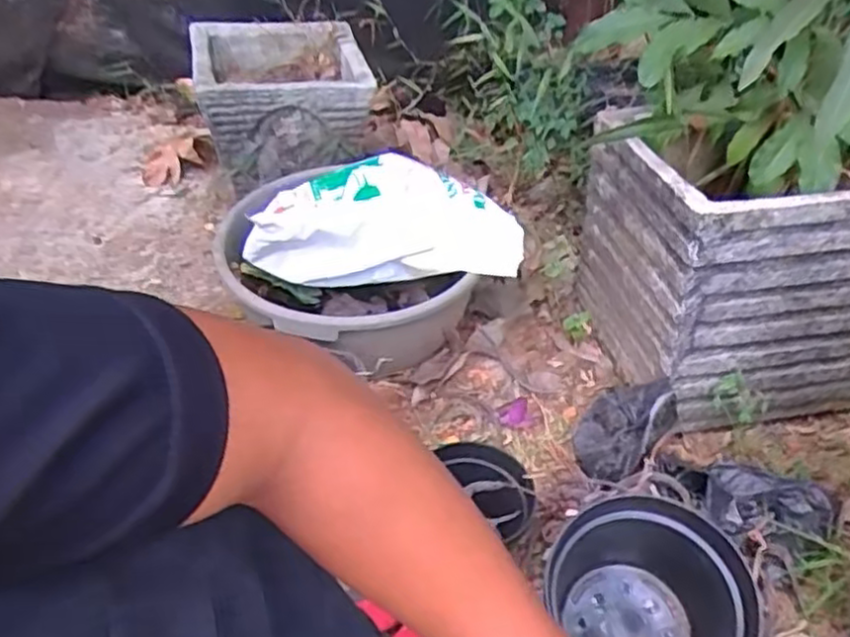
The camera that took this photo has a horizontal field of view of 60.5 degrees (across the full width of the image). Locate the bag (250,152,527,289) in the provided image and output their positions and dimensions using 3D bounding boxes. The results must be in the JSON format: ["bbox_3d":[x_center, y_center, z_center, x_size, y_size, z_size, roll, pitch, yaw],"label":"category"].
[{"bbox_3d":[-0.046,-0.146,1.061,0.363,0.095,0.256,8,42,3],"label":"bag"}]

